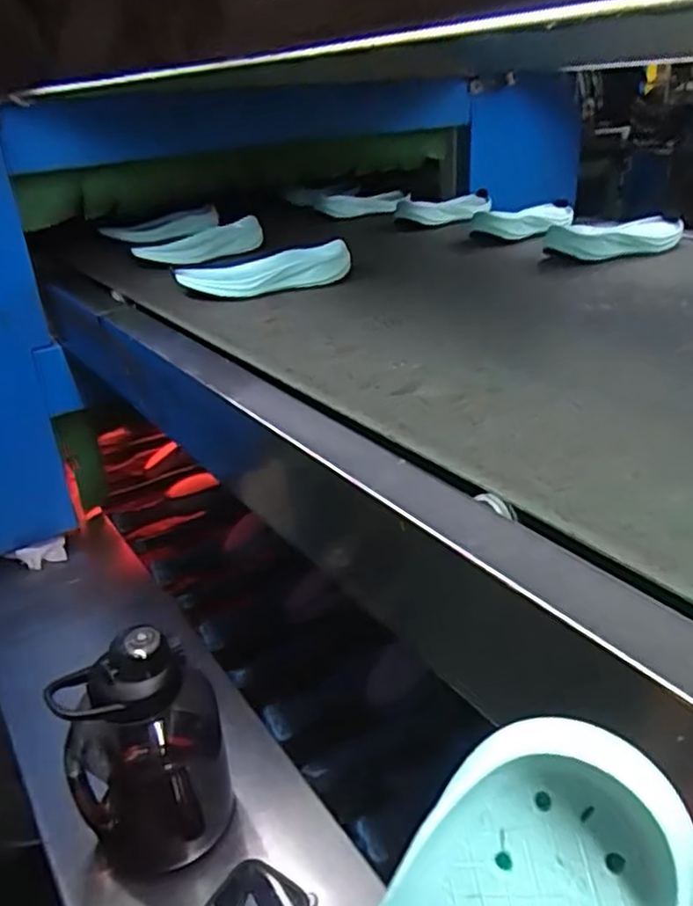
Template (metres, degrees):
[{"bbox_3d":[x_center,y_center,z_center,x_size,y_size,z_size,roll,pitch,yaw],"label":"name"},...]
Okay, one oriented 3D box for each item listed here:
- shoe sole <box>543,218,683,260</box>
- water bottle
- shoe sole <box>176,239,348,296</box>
[{"bbox_3d":[0.356,-0.281,0.919,0.196,0.036,0.080,-16,30,-23],"label":"shoe sole"},{"bbox_3d":[-0.183,0.280,0.642,0.134,0.245,0.109,-11,28,-17],"label":"water bottle"},{"bbox_3d":[-0.101,-0.219,0.866,0.204,0.047,0.055,-8,27,-11],"label":"shoe sole"}]

